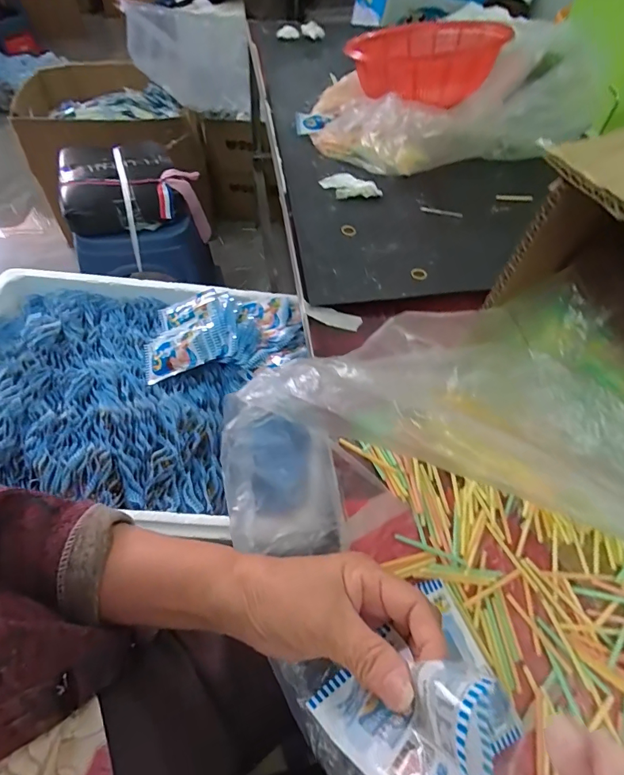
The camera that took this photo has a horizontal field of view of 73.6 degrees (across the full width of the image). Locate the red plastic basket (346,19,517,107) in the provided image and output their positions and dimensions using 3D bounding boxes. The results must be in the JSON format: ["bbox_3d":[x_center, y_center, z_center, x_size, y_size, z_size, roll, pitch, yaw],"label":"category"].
[{"bbox_3d":[0.205,-0.588,0.749,0.264,0.096,0.203,-16,58,-14],"label":"red plastic basket"}]

